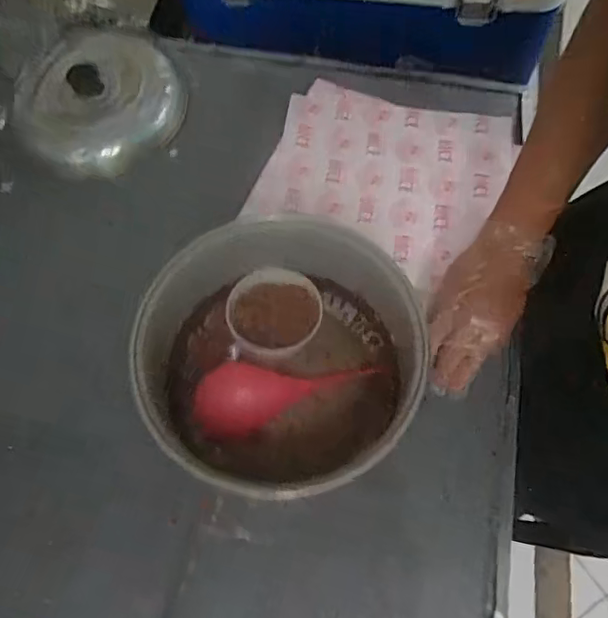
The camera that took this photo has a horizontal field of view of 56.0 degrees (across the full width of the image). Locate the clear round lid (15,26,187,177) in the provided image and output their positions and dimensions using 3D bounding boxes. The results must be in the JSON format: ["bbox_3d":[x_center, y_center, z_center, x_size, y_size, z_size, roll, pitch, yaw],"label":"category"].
[{"bbox_3d":[-0.243,-0.257,0.688,0.190,0.048,0.183,0,63,0],"label":"clear round lid"}]

